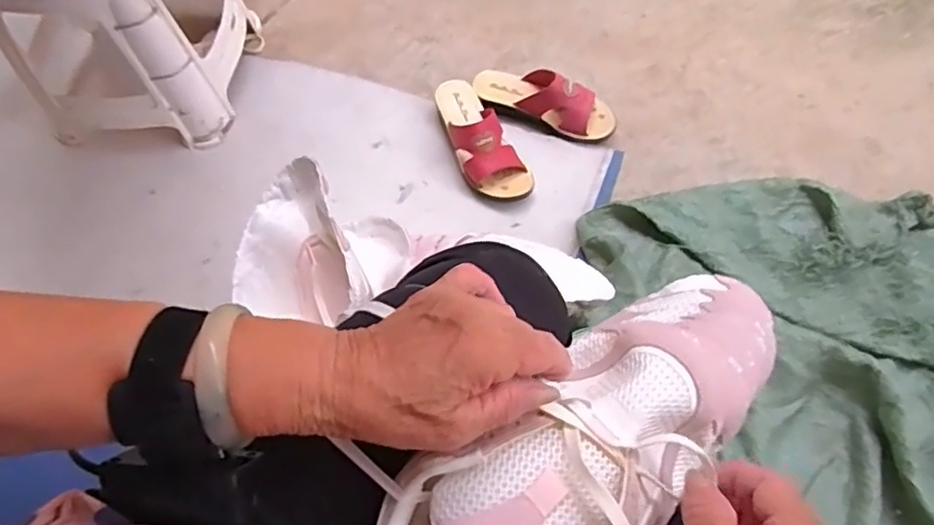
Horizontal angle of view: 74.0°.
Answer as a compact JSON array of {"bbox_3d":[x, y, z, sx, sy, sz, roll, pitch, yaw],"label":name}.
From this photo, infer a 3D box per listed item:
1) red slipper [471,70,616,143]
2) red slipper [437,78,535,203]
[{"bbox_3d":[0.121,-0.255,0.960,0.225,0.072,0.076,21,66,11],"label":"red slipper"},{"bbox_3d":[0.013,-0.187,0.915,0.082,0.077,0.219,-26,66,-11],"label":"red slipper"}]

